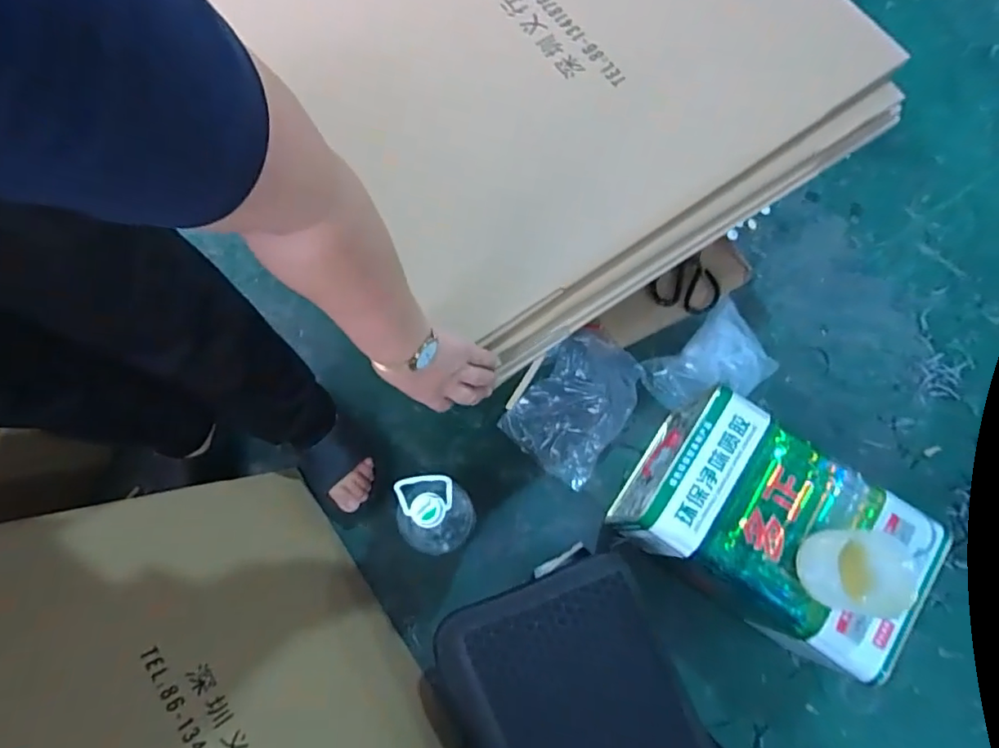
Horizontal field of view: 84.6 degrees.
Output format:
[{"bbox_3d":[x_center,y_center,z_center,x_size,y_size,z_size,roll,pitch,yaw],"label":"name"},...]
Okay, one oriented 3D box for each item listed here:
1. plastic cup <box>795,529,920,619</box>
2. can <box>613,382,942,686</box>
[{"bbox_3d":[0.413,0.233,0.643,0.080,0.099,0.092,-13,75,-5],"label":"plastic cup"},{"bbox_3d":[0.385,0.222,0.822,0.345,0.249,0.245,33,77,8],"label":"can"}]

